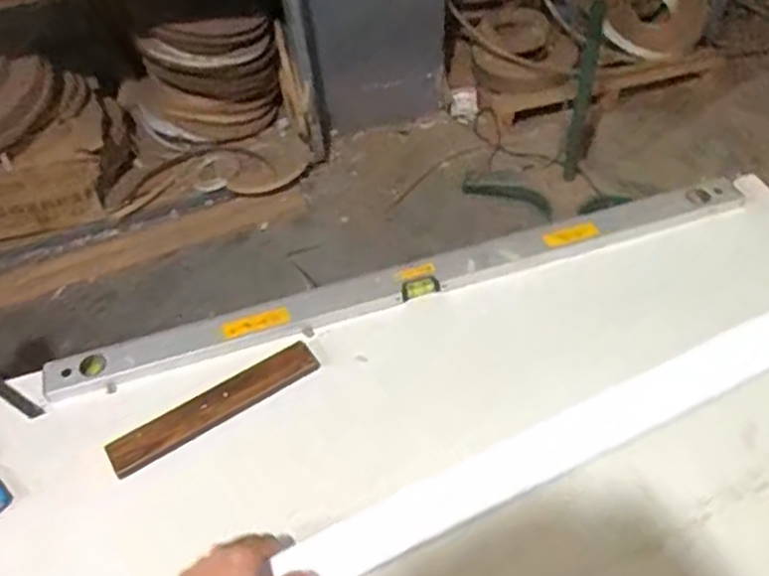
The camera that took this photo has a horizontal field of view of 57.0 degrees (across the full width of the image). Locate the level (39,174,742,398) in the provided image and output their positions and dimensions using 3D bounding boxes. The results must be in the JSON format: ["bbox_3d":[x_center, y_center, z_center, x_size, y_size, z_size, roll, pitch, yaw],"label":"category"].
[{"bbox_3d":[0.038,-0.009,0.952,0.961,0.023,0.068,-16,50,-8],"label":"level"}]

